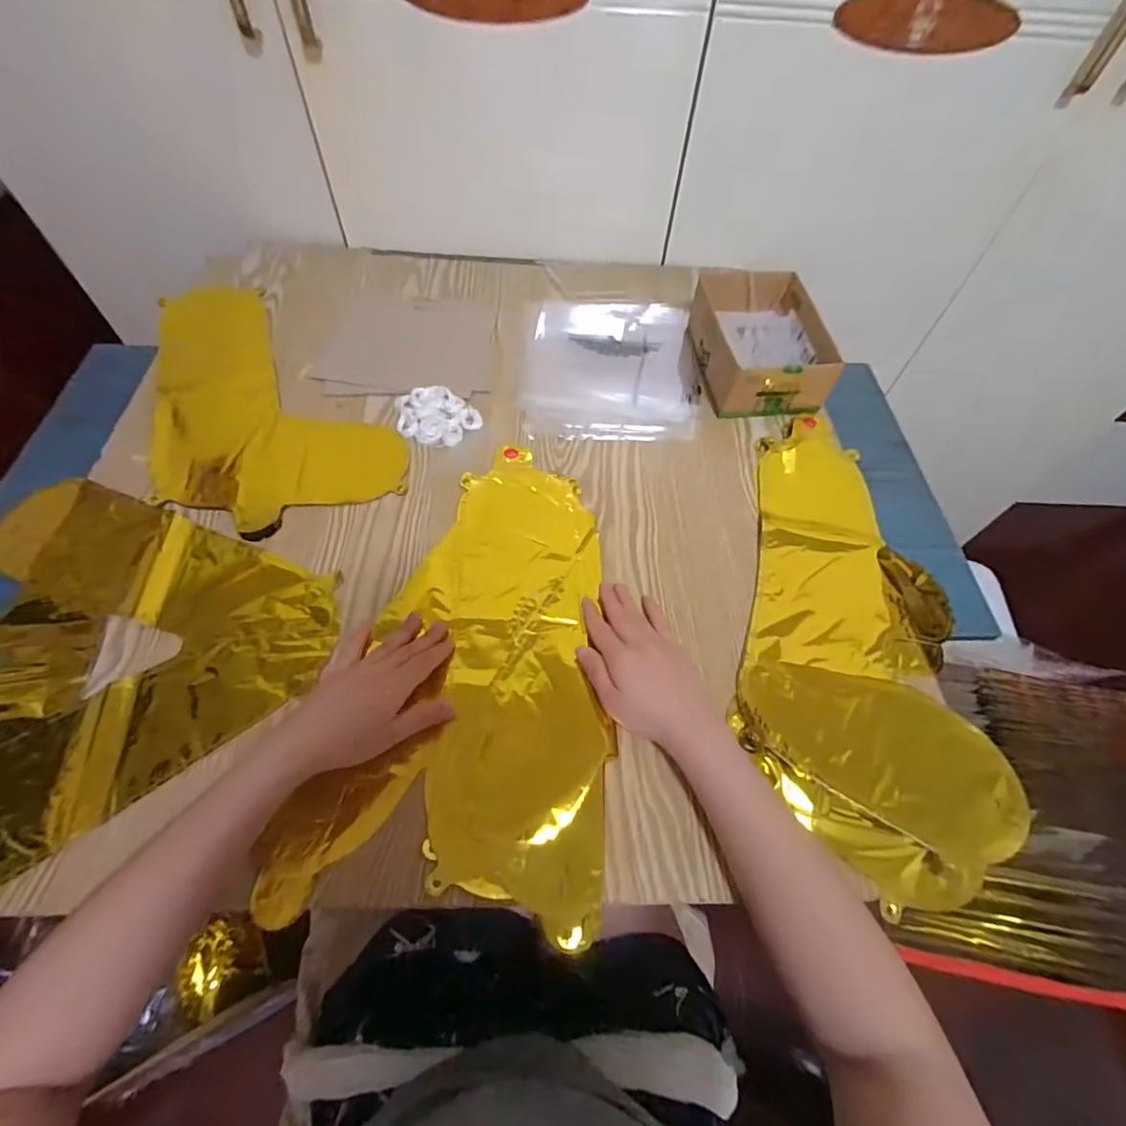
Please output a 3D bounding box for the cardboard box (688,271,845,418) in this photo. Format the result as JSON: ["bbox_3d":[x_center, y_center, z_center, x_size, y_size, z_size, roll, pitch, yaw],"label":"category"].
[{"bbox_3d":[0.229,-0.257,0.634,0.131,0.065,0.189,-3,58,-5],"label":"cardboard box"}]

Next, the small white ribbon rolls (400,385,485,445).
[{"bbox_3d":[-0.138,-0.158,0.580,0.080,0.024,0.067,30,61,15],"label":"small white ribbon rolls"}]

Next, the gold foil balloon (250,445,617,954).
[{"bbox_3d":[-0.071,0.069,0.466,0.223,0.012,0.403,6,58,1],"label":"gold foil balloon"}]

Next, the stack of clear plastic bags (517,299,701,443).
[{"bbox_3d":[0.059,-0.249,0.660,0.205,0.010,0.258,2,58,-2],"label":"stack of clear plastic bags"}]

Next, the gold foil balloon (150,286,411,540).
[{"bbox_3d":[-0.331,-0.189,0.587,0.220,0.014,0.370,-22,62,-16],"label":"gold foil balloon"}]

